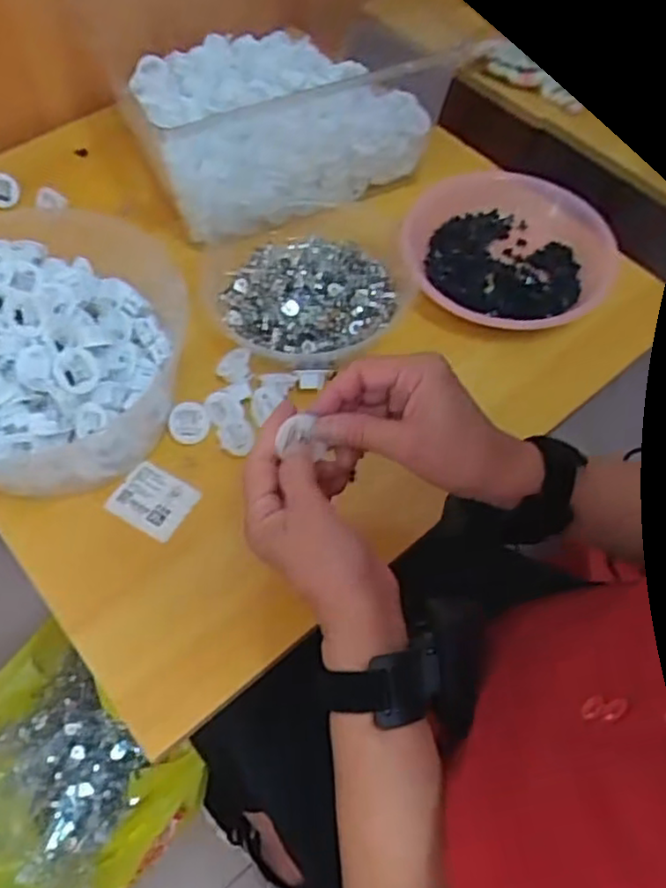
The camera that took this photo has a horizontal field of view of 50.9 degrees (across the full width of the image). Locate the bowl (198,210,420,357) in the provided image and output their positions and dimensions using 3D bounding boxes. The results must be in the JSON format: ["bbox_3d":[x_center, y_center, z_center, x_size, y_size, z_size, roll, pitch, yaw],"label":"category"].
[{"bbox_3d":[-0.015,-0.145,0.656,0.197,0.048,0.186,1,60,-2],"label":"bowl"}]

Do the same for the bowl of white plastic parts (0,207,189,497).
[{"bbox_3d":[-0.235,-0.083,0.550,0.224,0.088,0.220,1,60,-2],"label":"bowl of white plastic parts"}]

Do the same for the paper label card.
[{"bbox_3d":[-0.136,0.043,0.534,0.058,0.007,0.049,30,60,14],"label":"paper label card"}]

